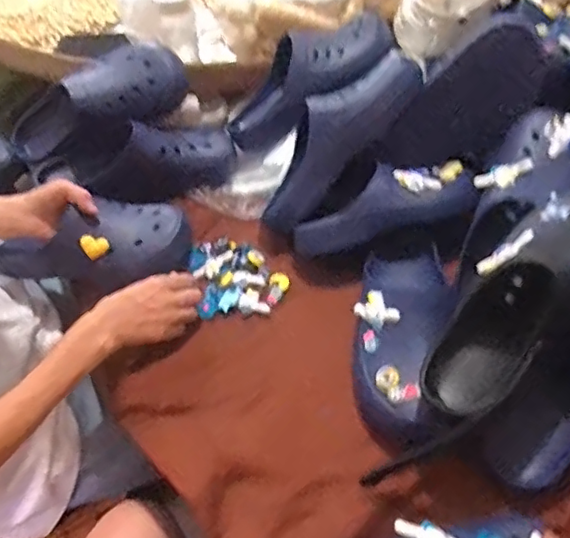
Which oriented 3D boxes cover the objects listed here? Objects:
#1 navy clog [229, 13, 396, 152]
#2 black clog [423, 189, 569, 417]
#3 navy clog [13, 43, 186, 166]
[{"bbox_3d":[0.031,-0.292,0.868,0.286,0.094,0.104,-38,53,4],"label":"navy clog"},{"bbox_3d":[0.227,0.025,0.554,0.095,0.079,0.275,38,85,30],"label":"black clog"},{"bbox_3d":[-0.288,-0.244,0.860,0.290,0.094,0.098,-24,50,4],"label":"navy clog"}]

